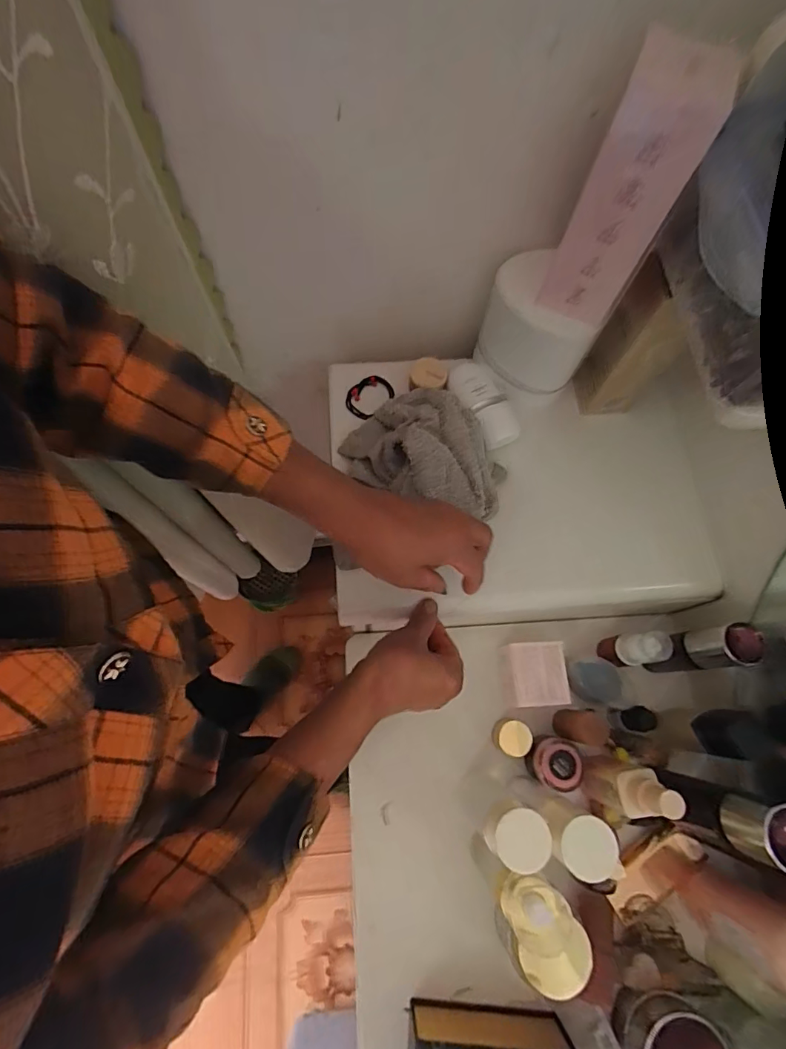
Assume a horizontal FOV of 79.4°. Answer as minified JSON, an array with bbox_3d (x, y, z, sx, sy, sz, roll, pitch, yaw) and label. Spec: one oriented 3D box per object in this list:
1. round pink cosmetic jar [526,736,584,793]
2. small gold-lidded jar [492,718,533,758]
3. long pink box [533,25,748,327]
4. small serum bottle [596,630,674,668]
[{"bbox_3d":[0.159,0.236,0.470,0.046,0.034,0.046,1,70,-2],"label":"round pink cosmetic jar"},{"bbox_3d":[0.123,0.220,0.488,0.035,0.021,0.033,10,70,2],"label":"small gold-lidded jar"},{"bbox_3d":[0.167,-0.231,0.350,0.058,0.184,0.032,7,70,1],"label":"long pink box"},{"bbox_3d":[0.248,0.130,0.490,0.033,0.085,0.031,-5,70,-4],"label":"small serum bottle"}]

